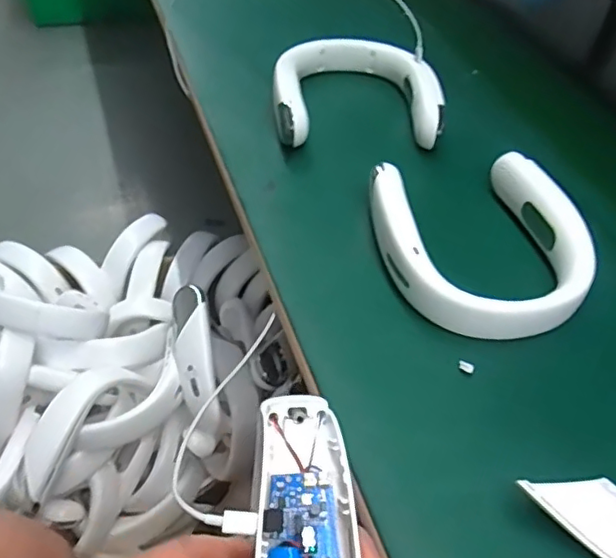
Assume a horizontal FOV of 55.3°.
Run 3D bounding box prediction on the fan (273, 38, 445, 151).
[{"bbox_3d":[0.057,-0.228,0.725,0.191,0.057,0.205,-2,48,-6],"label":"fan"}]

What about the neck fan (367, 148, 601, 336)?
[{"bbox_3d":[0.159,-0.035,0.558,0.184,0.057,0.202,-8,49,-11],"label":"neck fan"}]

